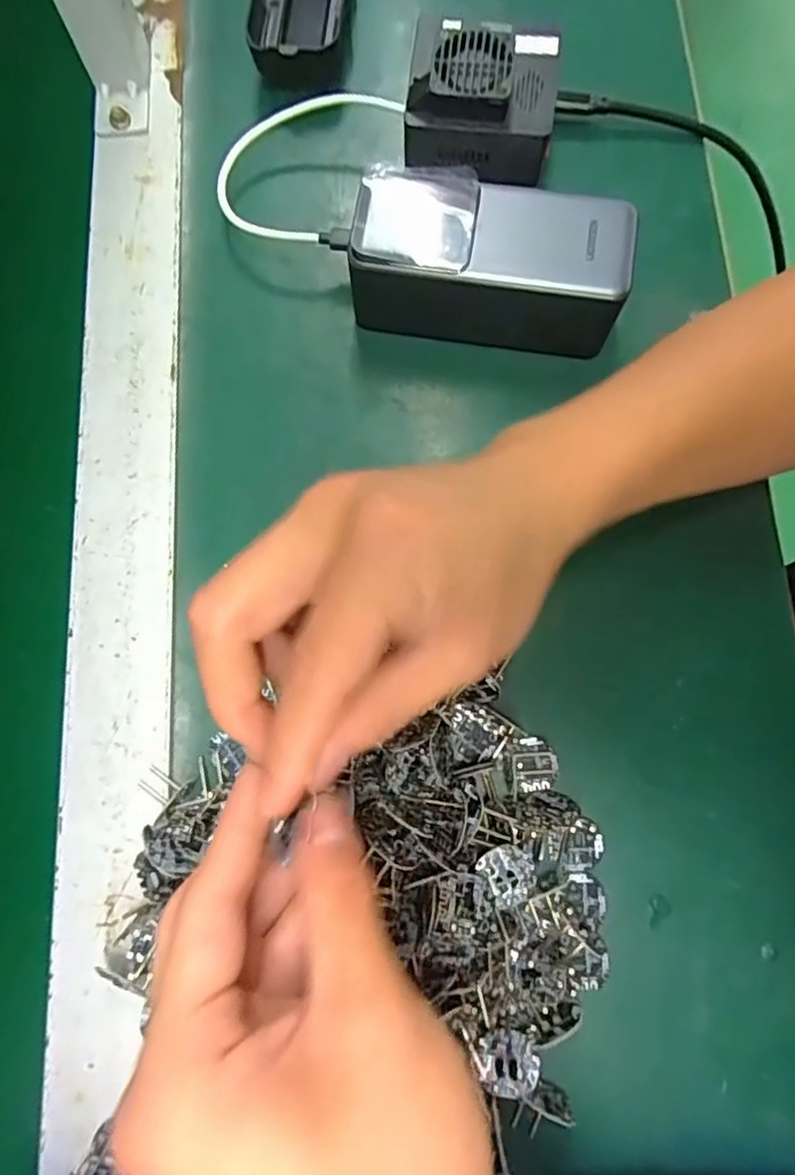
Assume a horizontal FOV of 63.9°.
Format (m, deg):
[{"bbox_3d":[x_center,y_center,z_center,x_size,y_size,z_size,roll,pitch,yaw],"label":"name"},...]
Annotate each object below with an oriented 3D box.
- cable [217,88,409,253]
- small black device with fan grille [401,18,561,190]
[{"bbox_3d":[-0.051,-0.225,0.338,0.082,0.018,0.093,21,79,4],"label":"cable"},{"bbox_3d":[0.046,-0.262,0.342,0.077,0.051,0.064,7,79,1],"label":"small black device with fan grille"}]

